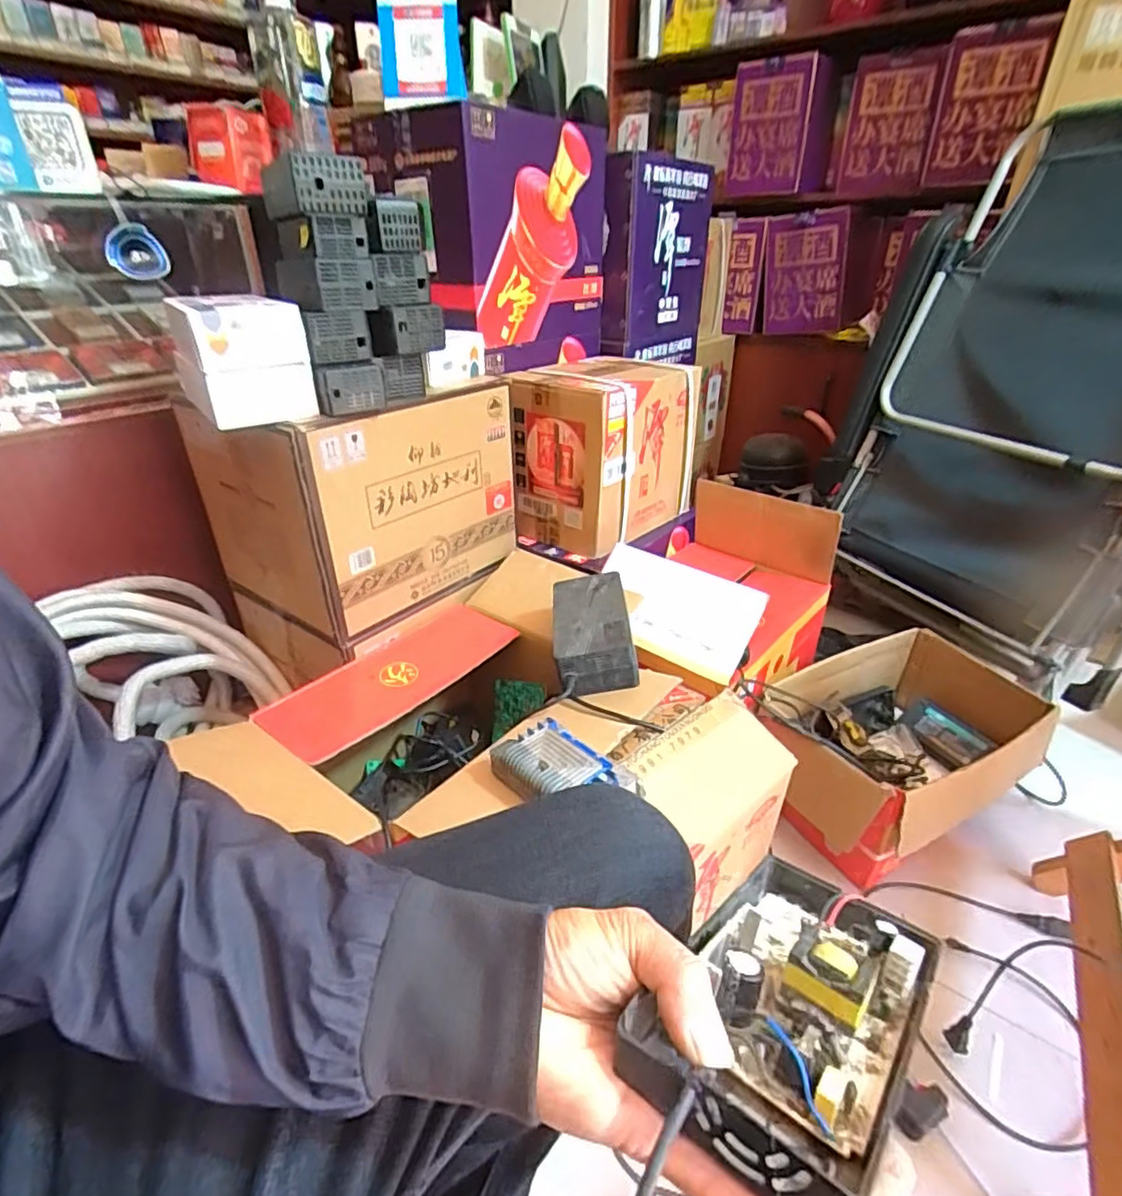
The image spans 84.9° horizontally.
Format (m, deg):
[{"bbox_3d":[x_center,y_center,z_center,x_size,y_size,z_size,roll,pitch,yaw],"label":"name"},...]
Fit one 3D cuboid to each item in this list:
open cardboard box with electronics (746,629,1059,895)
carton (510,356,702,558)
[{"bbox_3d":[0.521,0.224,0.972,0.461,0.197,0.278,-15,33,-24],"label":"open cardboard box with electronics"},{"bbox_3d":[0.089,-0.283,1.181,0.218,0.290,0.340,24,38,36],"label":"carton"}]

